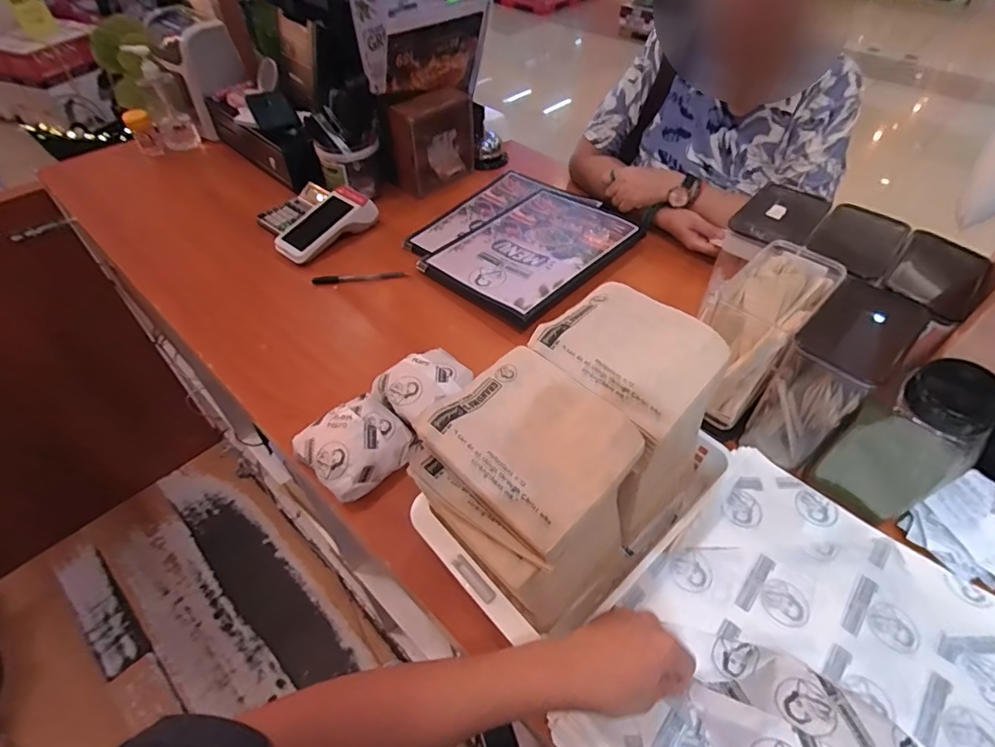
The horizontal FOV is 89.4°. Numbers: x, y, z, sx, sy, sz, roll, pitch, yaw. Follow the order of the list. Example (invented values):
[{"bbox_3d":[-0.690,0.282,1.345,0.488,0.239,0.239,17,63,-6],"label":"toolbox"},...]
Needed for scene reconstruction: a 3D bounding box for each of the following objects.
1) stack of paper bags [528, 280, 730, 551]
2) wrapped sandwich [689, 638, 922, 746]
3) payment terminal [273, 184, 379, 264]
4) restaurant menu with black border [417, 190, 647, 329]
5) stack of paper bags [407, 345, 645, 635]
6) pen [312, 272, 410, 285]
[{"bbox_3d":[0.126,0.036,0.510,0.136,0.184,0.164,-32,56,-25],"label":"stack of paper bags"},{"bbox_3d":[0.236,0.284,0.379,0.160,0.053,0.108,29,55,23],"label":"wrapped sandwich"},{"bbox_3d":[-0.297,-0.259,0.861,0.086,0.046,0.176,32,56,25],"label":"payment terminal"},{"bbox_3d":[0.059,-0.208,0.830,0.236,0.031,0.307,33,57,26],"label":"restaurant menu with black border"},{"bbox_3d":[0.030,0.112,0.454,0.138,0.177,0.160,-37,58,-27],"label":"stack of paper bags"},{"bbox_3d":[-0.220,-0.154,0.810,0.151,0.014,0.016,-4,49,-3],"label":"pen"}]

